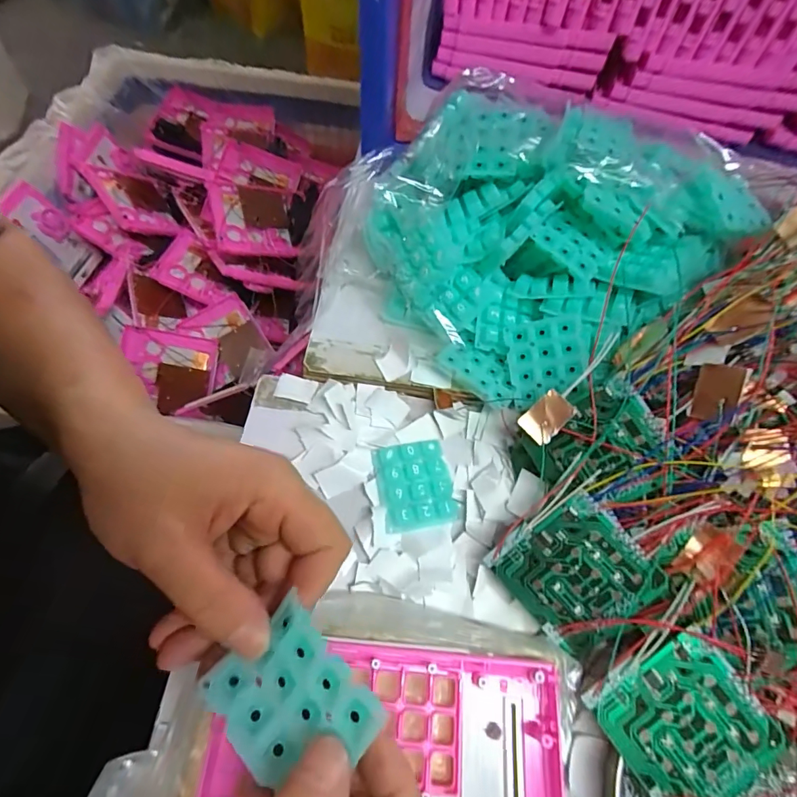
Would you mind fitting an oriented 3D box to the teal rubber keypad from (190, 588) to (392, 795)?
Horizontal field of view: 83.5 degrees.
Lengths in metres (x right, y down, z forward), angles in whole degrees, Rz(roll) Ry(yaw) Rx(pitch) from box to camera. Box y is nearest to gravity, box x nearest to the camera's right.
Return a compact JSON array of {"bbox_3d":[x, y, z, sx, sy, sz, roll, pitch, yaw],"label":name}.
[{"bbox_3d":[-0.040,0.107,0.159,0.050,0.006,0.052,-48,64,2],"label":"teal rubber keypad"}]

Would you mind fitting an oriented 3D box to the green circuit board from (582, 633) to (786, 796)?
[{"bbox_3d":[0.145,0.164,0.224,0.071,0.004,0.069,-31,76,-5],"label":"green circuit board"}]

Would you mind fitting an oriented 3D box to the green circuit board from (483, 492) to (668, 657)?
[{"bbox_3d":[0.101,0.100,0.255,0.072,0.004,0.072,-44,77,9],"label":"green circuit board"}]

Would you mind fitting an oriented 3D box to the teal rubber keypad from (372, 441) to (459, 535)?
[{"bbox_3d":[0.011,0.057,0.295,0.049,0.013,0.057,-7,64,-7],"label":"teal rubber keypad"}]

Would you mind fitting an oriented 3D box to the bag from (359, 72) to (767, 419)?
[{"bbox_3d":[0.099,-0.122,0.330,0.213,0.107,0.210,-34,70,-18],"label":"bag"}]

